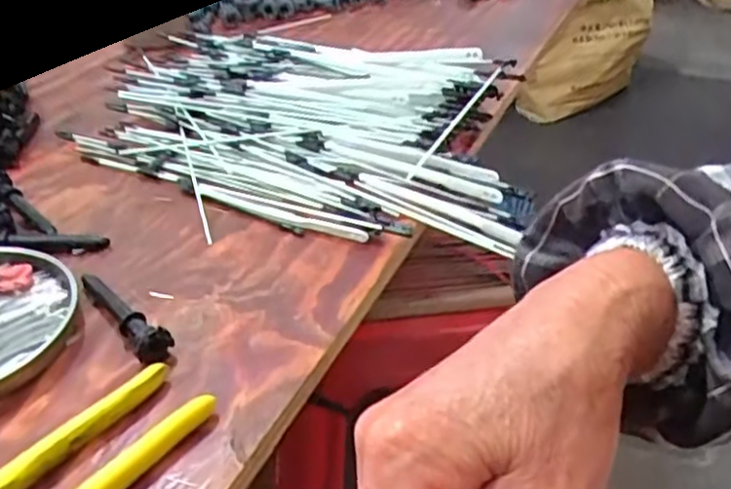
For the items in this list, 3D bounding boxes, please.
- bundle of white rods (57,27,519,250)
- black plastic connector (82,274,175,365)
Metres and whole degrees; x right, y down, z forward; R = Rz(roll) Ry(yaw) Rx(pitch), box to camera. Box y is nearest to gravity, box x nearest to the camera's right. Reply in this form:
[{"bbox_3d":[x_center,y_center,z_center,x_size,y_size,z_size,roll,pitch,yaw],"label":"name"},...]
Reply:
[{"bbox_3d":[-0.042,-0.104,0.573,0.363,0.053,0.243,11,37,11],"label":"bundle of white rods"},{"bbox_3d":[-0.141,0.037,0.397,0.019,0.021,0.092,-26,45,-33],"label":"black plastic connector"}]

